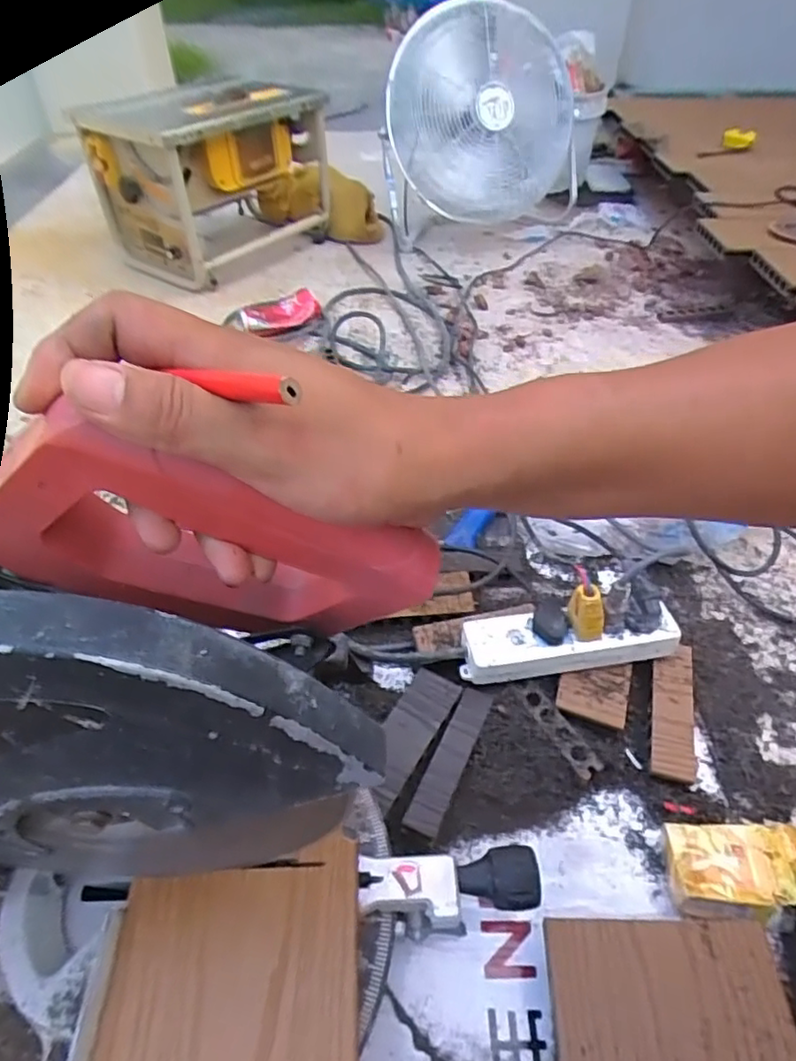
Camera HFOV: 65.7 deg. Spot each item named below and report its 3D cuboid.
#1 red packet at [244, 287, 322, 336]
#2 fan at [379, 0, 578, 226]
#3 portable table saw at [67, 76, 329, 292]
[{"bbox_3d":[-0.197,-0.363,1.051,0.132,0.056,0.049,-17,49,-17],"label":"red packet"},{"bbox_3d":[0.169,-0.821,1.227,0.402,0.350,0.171,-9,46,-9],"label":"fan"},{"bbox_3d":[-0.354,-0.695,1.208,0.280,0.283,0.383,29,52,24],"label":"portable table saw"}]

